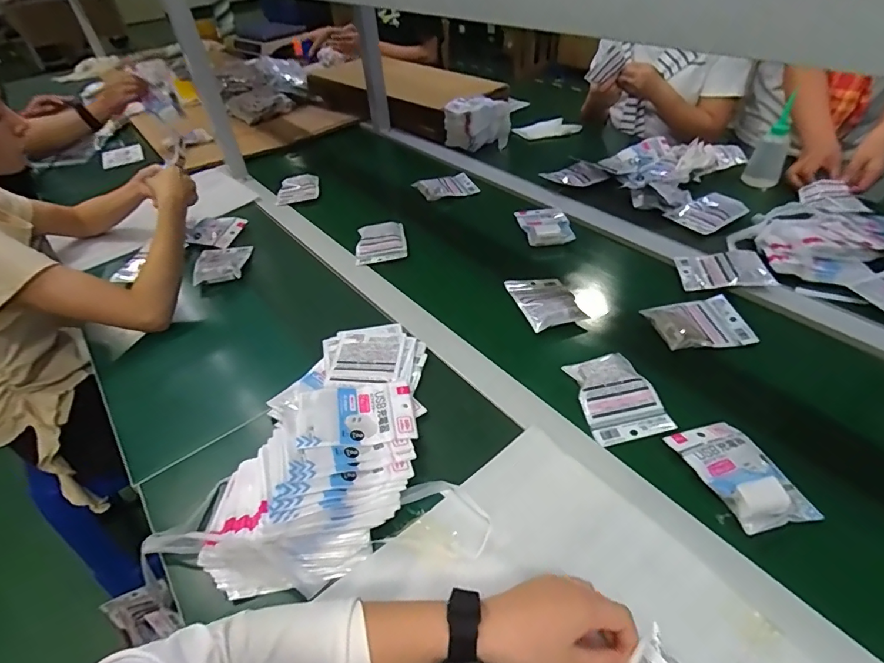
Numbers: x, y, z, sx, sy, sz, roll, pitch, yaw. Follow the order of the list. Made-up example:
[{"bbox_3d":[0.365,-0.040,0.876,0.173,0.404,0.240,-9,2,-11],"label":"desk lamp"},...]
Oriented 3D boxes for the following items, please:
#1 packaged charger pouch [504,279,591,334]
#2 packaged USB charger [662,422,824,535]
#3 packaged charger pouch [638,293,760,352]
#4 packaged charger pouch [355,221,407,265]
[{"bbox_3d":[0.164,-0.053,0.761,0.093,0.021,0.124,-11,42,-5],"label":"packaged charger pouch"},{"bbox_3d":[0.327,0.154,0.521,0.088,0.023,0.131,-17,43,-11],"label":"packaged USB charger"},{"bbox_3d":[0.383,-0.016,0.701,0.133,0.024,0.095,-8,42,-2],"label":"packaged charger pouch"},{"bbox_3d":[-0.121,-0.178,0.925,0.097,0.019,0.109,-11,40,-3],"label":"packaged charger pouch"}]

